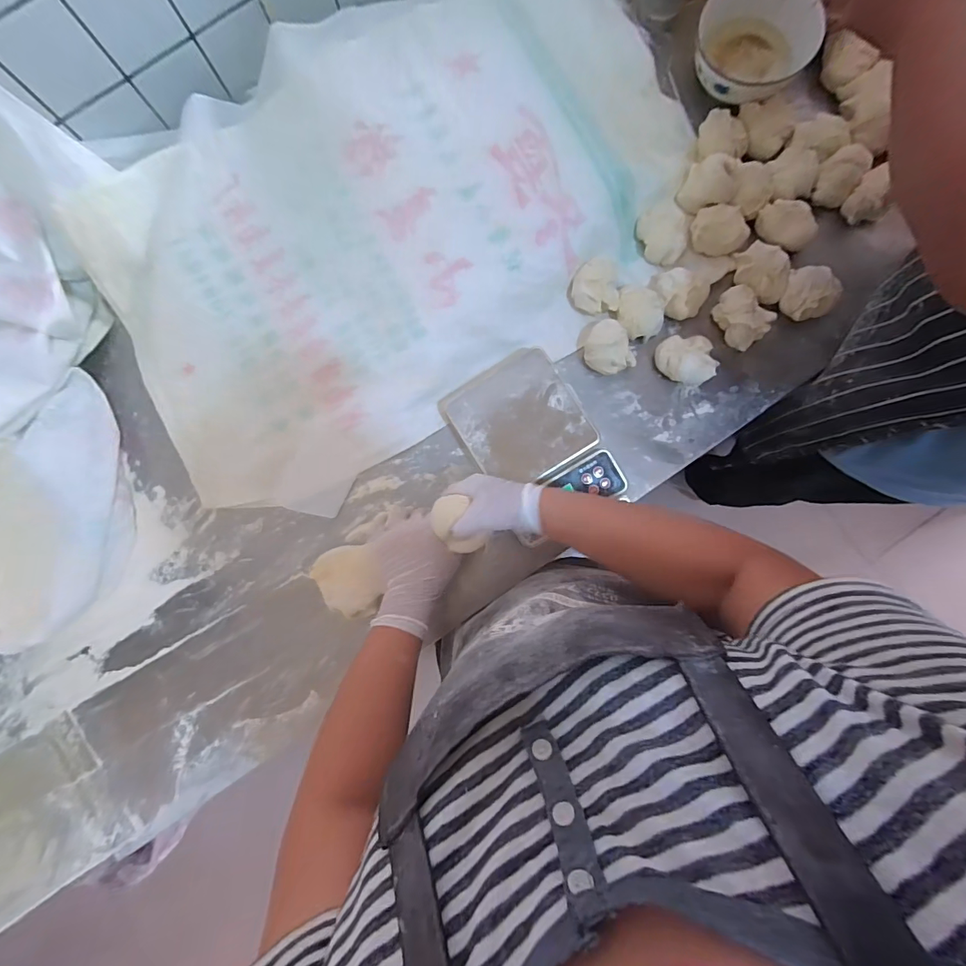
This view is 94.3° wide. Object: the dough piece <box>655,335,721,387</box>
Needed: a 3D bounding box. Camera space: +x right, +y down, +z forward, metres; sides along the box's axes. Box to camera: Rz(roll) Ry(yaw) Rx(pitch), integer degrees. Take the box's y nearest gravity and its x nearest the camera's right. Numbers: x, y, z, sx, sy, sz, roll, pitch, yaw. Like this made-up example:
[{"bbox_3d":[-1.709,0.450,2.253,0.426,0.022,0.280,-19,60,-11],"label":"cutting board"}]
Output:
[{"bbox_3d":[0.260,-0.158,0.575,0.070,0.033,0.057,6,85,3],"label":"dough piece"}]

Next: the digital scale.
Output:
[{"bbox_3d":[0.060,-0.052,0.562,0.149,0.035,0.211,-32,87,0],"label":"digital scale"}]

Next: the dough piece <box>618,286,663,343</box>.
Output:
[{"bbox_3d":[0.202,-0.224,0.577,0.055,0.035,0.071,-2,84,3],"label":"dough piece"}]

